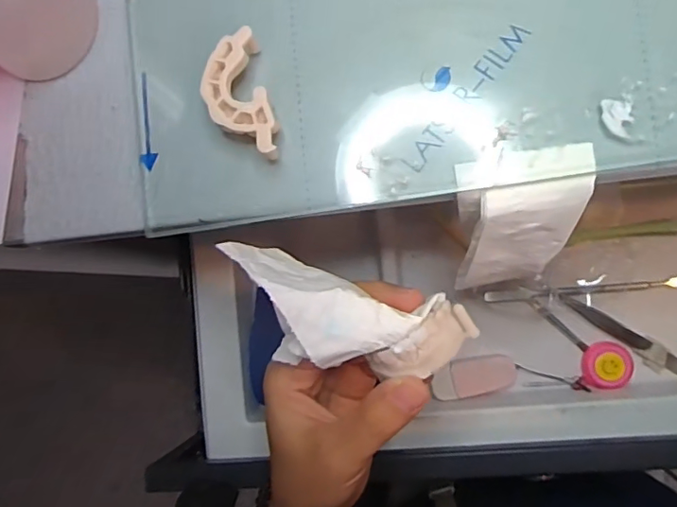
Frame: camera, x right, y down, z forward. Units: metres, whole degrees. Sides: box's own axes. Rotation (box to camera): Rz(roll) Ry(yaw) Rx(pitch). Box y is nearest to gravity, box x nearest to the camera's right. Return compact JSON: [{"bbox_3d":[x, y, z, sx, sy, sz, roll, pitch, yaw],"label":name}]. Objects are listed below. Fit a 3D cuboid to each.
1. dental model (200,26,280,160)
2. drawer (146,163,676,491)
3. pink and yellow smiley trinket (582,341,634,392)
[{"bbox_3d":[-0.043,-0.067,0.243,0.028,0.023,0.059,-18,84,7],"label":"dental model"},{"bbox_3d":[0.112,0.053,0.360,0.473,0.096,0.199,-10,85,7],"label":"drawer"},{"bbox_3d":[0.188,0.079,0.376,0.030,0.012,0.033,-1,86,8],"label":"pink and yellow smiley trinket"}]

